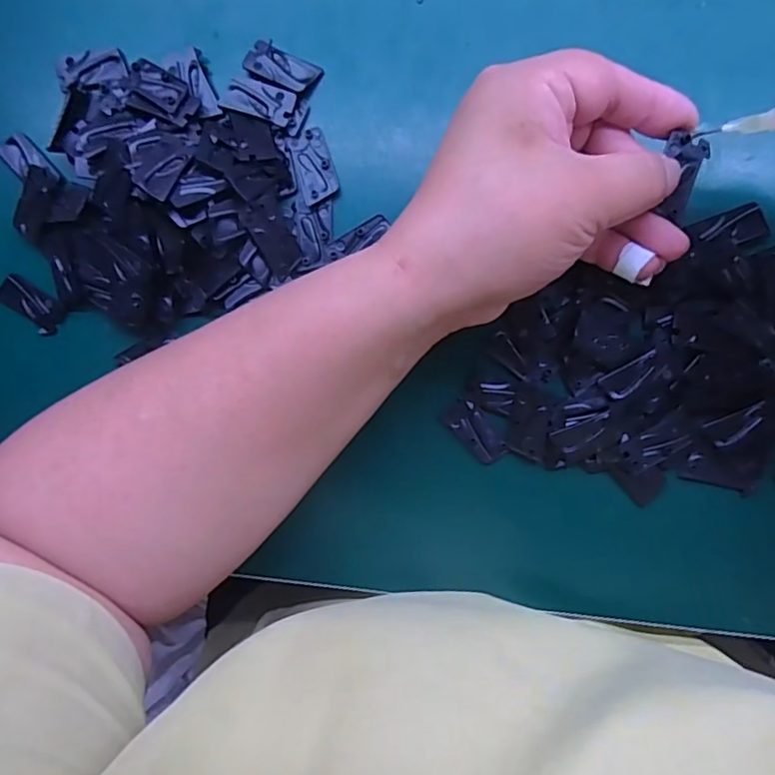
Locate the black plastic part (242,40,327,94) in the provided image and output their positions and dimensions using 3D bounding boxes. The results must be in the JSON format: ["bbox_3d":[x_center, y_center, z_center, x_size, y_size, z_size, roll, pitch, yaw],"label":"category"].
[{"bbox_3d":[-0.049,-0.148,0.271,0.034,0.005,0.017,30,96,2],"label":"black plastic part"}]

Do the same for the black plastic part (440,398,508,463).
[{"bbox_3d":[0.042,0.021,0.276,0.016,0.004,0.031,-42,89,6],"label":"black plastic part"}]

